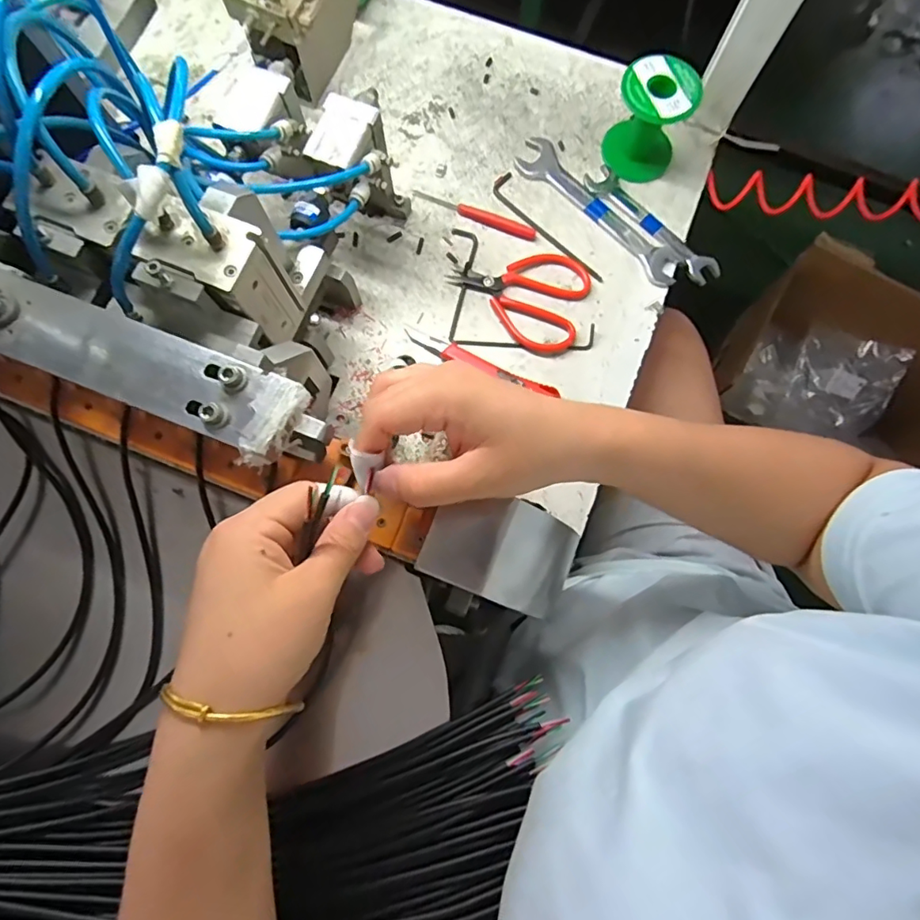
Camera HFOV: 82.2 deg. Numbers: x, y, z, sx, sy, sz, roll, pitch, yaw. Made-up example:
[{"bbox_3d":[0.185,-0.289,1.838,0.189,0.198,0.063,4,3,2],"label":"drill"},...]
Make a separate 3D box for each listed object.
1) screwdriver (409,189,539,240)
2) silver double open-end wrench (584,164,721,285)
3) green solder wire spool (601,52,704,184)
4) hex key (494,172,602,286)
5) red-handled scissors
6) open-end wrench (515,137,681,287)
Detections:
[{"bbox_3d":[0.014,-0.239,0.509,0.125,0.007,0.014,20,79,3],"label":"screwdriver"},{"bbox_3d":[0.184,-0.226,0.505,0.029,0.005,0.154,-43,82,-8],"label":"silver double open-end wrench"},{"bbox_3d":[0.174,-0.312,0.484,0.066,0.077,0.059,23,79,4],"label":"green solder wire spool"},{"bbox_3d":[0.081,-0.217,0.501,0.024,0.004,0.142,-36,81,-7],"label":"hex key"},{"bbox_3d":[0.052,-0.154,0.484,0.124,0.006,0.092,18,79,3],"label":"red-handled scissors"},{"bbox_3d":[0.134,-0.241,0.511,0.041,0.006,0.197,-43,82,-8],"label":"open-end wrench"}]

